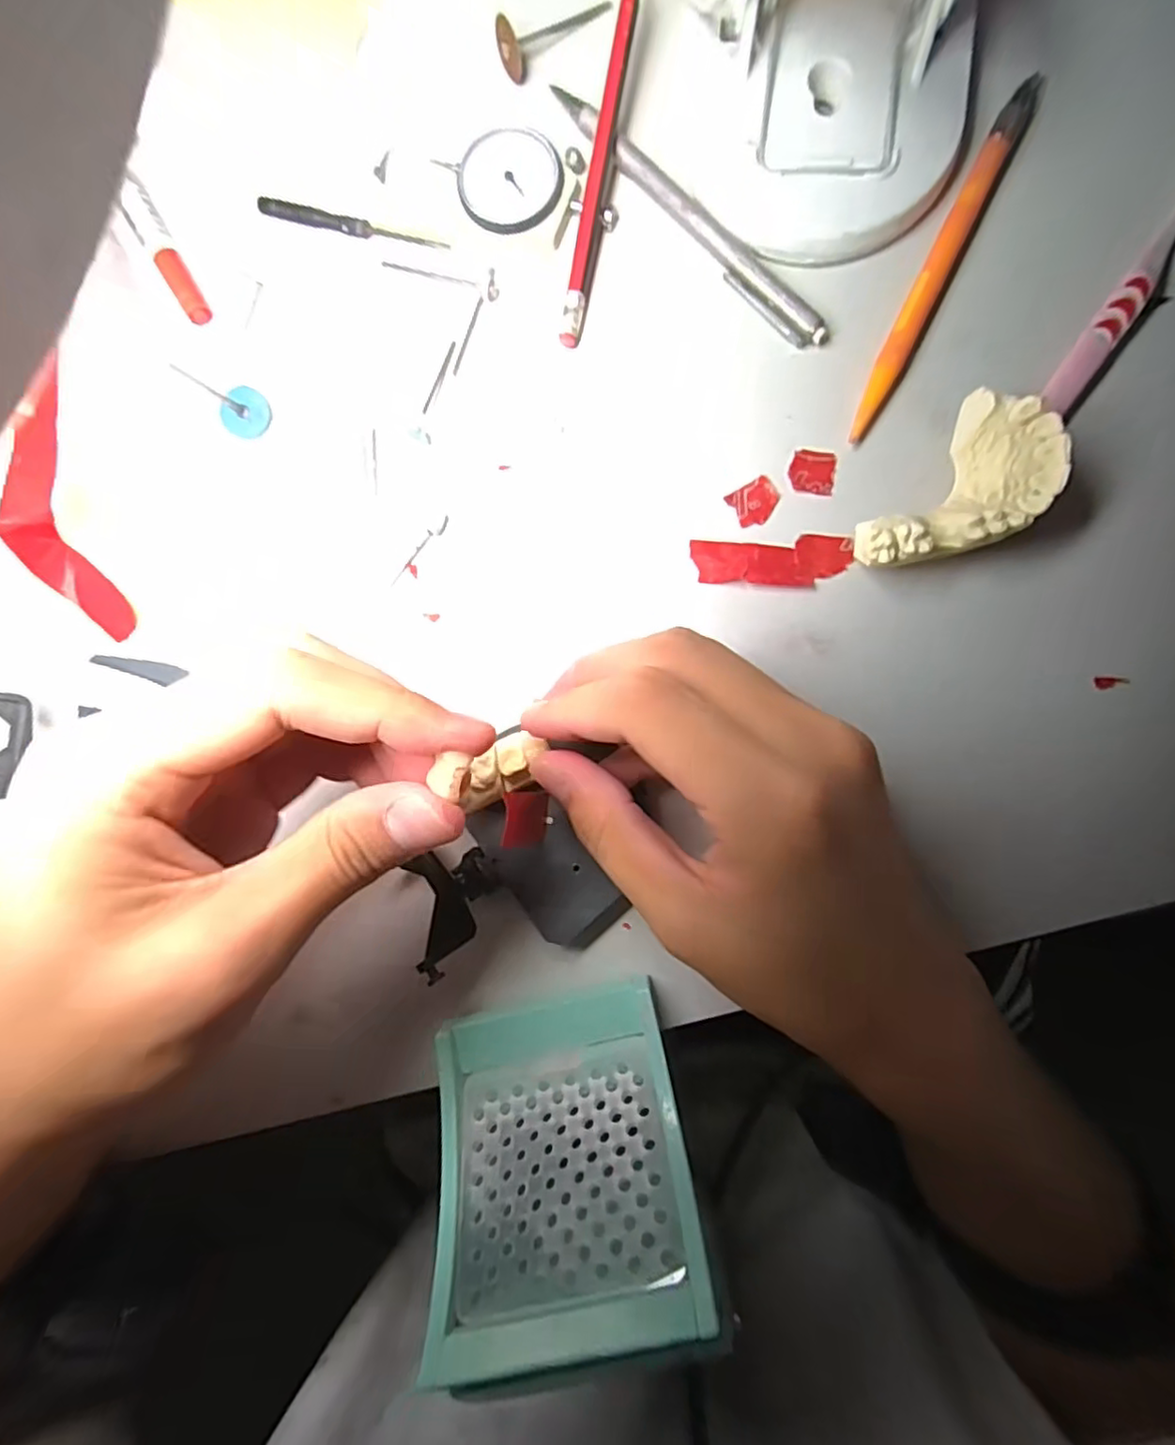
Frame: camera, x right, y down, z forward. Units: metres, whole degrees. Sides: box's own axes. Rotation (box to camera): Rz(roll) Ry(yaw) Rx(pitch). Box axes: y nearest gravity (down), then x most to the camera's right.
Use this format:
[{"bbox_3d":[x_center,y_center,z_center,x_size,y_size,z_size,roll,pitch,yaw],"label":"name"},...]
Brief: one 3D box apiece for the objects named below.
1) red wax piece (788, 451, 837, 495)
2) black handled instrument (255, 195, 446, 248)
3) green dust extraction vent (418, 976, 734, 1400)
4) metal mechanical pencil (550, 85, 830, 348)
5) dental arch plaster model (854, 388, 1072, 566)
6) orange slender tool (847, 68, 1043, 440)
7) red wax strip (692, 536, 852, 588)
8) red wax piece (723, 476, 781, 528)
[{"bbox_3d":[0.080,-0.089,0.223,0.016,0.004,0.014,7,89,5],"label":"red wax piece"},{"bbox_3d":[-0.090,-0.189,0.240,0.073,0.006,0.006,14,89,5],"label":"black handled instrument"},{"bbox_3d":[-0.008,0.130,0.189,0.075,0.093,0.013,-16,130,3],"label":"green dust extraction vent"},{"bbox_3d":[0.035,-0.183,0.226,0.011,0.010,0.135,-44,86,2],"label":"metal mechanical pencil"},{"bbox_3d":[0.119,-0.069,0.207,0.038,0.029,0.065,41,92,4],"label":"dental arch plaster model"},{"bbox_3d":[0.124,-0.162,0.221,0.011,0.006,0.134,25,90,5],"label":"orange slender tool"},{"bbox_3d":[0.066,-0.057,0.224,0.056,0.004,0.018,0,81,3],"label":"red wax strip"},{"bbox_3d":[0.060,-0.080,0.225,0.018,0.004,0.015,-33,86,3],"label":"red wax piece"}]

